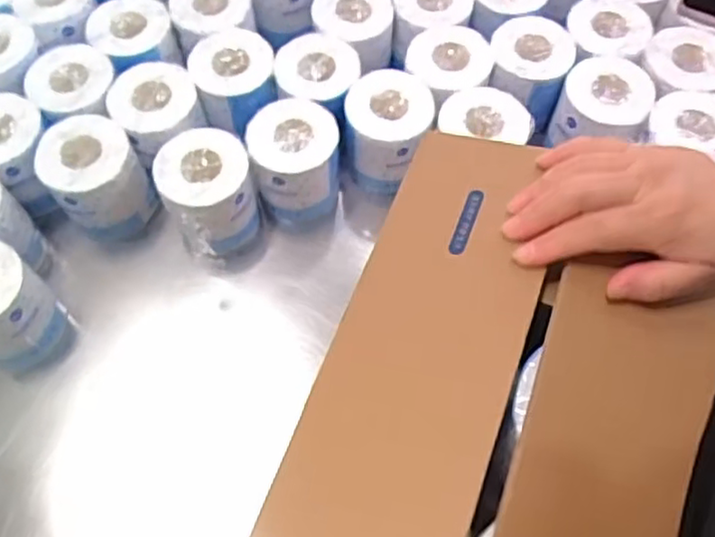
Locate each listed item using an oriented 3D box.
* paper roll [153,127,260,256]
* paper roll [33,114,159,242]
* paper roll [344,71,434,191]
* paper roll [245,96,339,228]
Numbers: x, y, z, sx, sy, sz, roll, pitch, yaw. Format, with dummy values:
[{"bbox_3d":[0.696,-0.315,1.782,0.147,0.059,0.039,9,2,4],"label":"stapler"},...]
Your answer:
[{"bbox_3d":[-0.159,-0.079,0.728,0.093,0.107,0.091,0,63,-1],"label":"paper roll"},{"bbox_3d":[-0.285,-0.096,0.735,0.095,0.100,0.096,0,63,-1],"label":"paper roll"},{"bbox_3d":[0.035,-0.152,0.778,0.097,0.118,0.098,10,63,4],"label":"paper roll"},{"bbox_3d":[-0.069,-0.117,0.752,0.093,0.105,0.091,0,63,-1],"label":"paper roll"}]

